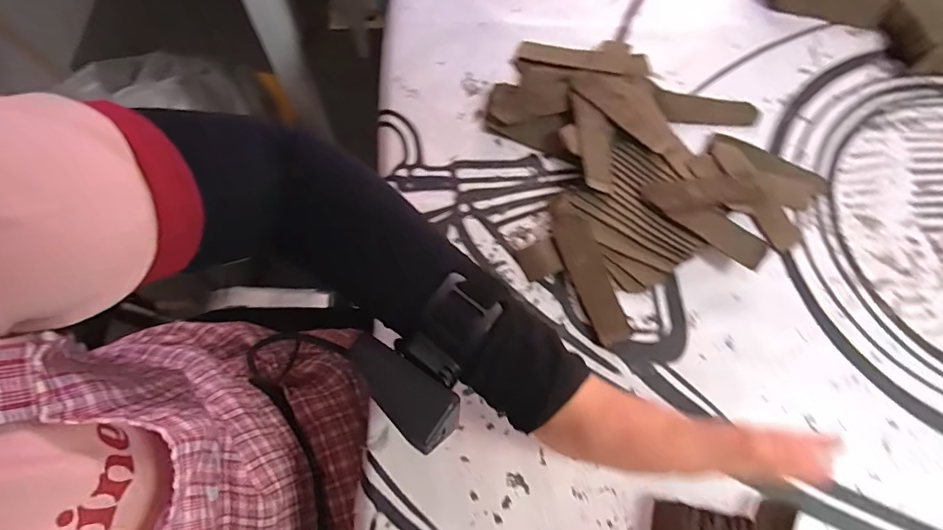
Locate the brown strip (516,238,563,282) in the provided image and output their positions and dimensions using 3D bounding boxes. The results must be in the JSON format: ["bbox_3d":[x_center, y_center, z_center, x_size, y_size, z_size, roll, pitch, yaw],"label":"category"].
[{"bbox_3d":[0.052,-0.003,0.368,0.029,0.004,0.026,-23,78,1],"label":"brown strip"}]

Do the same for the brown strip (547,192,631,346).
[{"bbox_3d":[0.087,0.001,0.364,0.029,0.012,0.117,-20,70,-7],"label":"brown strip"}]

